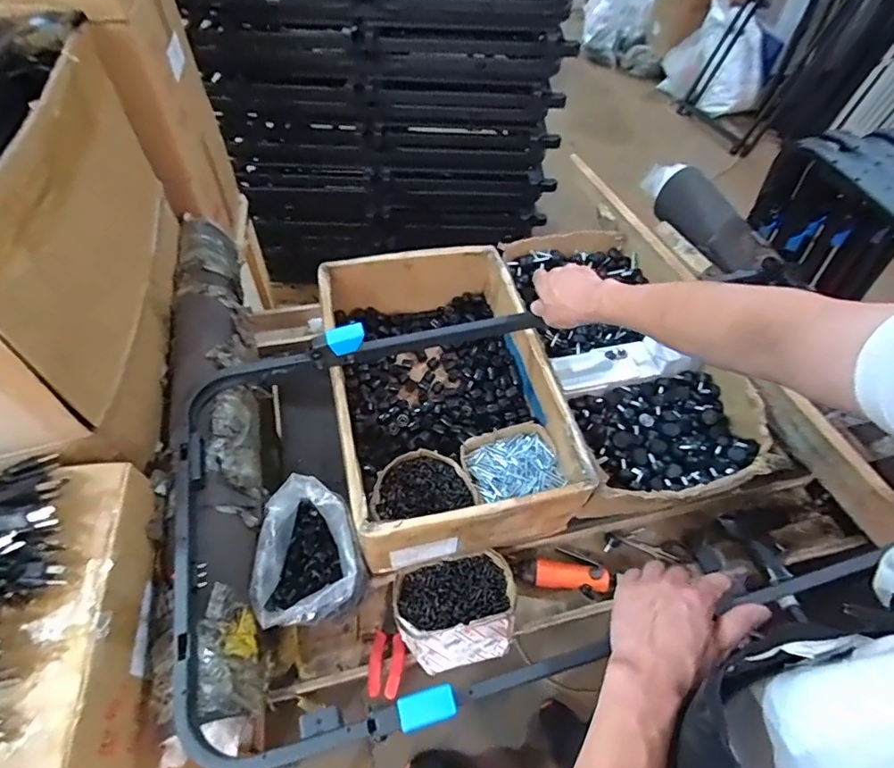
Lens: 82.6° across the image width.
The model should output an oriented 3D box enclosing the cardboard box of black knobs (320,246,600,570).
[{"bbox_3d":[-0.011,0.012,0.892,0.348,0.168,0.530,-9,57,-9],"label":"cardboard box of black knobs"}]

